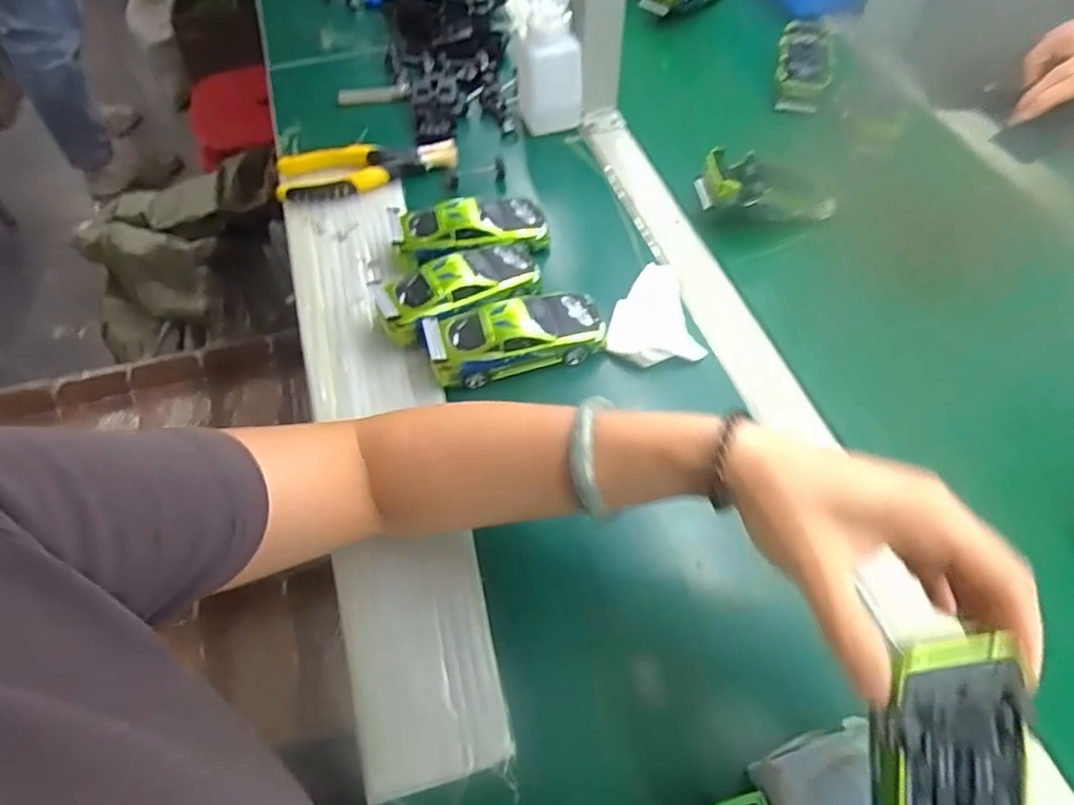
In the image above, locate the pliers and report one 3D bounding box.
[{"bbox_3d":[-0.164,-0.229,0.624,0.167,0.021,0.064,-18,57,-10],"label":"pliers"}]

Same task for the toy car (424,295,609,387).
[{"bbox_3d":[-0.016,-0.051,0.481,0.128,0.033,0.053,-16,57,-9],"label":"toy car"}]

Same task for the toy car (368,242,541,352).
[{"bbox_3d":[-0.060,-0.093,0.508,0.132,0.035,0.060,-24,59,-14],"label":"toy car"}]

